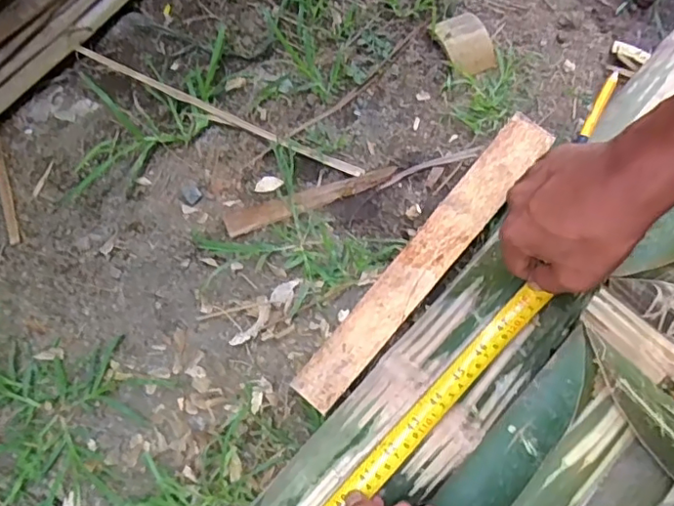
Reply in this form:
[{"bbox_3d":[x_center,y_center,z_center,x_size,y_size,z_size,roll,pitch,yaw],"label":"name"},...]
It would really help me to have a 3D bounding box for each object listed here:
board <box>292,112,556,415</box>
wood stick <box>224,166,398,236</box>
[{"bbox_3d":[0.084,0.002,0.519,0.043,0.010,0.336,39,80,8],"label":"board"},{"bbox_3d":[-0.028,-0.058,0.580,0.179,0.010,0.026,-20,76,-3],"label":"wood stick"}]

